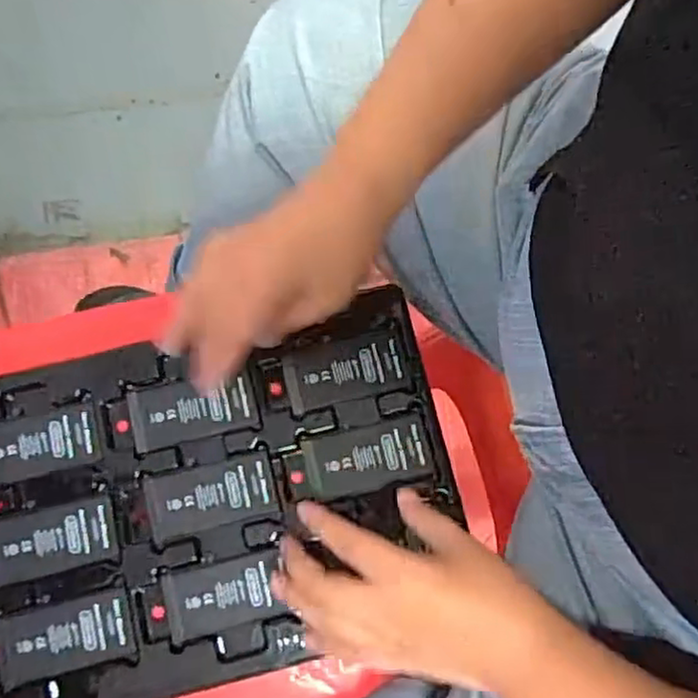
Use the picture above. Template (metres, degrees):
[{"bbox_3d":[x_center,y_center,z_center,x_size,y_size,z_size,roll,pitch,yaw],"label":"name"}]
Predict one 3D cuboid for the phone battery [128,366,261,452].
[{"bbox_3d":[-0.106,0.041,0.472,0.085,0.004,0.042,-12,78,-4],"label":"phone battery"}]

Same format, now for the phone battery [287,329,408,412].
[{"bbox_3d":[-0.002,0.015,0.482,0.083,0.004,0.042,-13,78,-4],"label":"phone battery"}]

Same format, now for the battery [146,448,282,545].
[{"bbox_3d":[-0.092,0.097,0.462,0.084,0.004,0.041,-14,79,-4],"label":"battery"}]

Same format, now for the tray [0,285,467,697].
[{"bbox_3d":[-0.097,0.099,0.459,0.325,0.013,0.222,-13,78,-4],"label":"tray"}]

